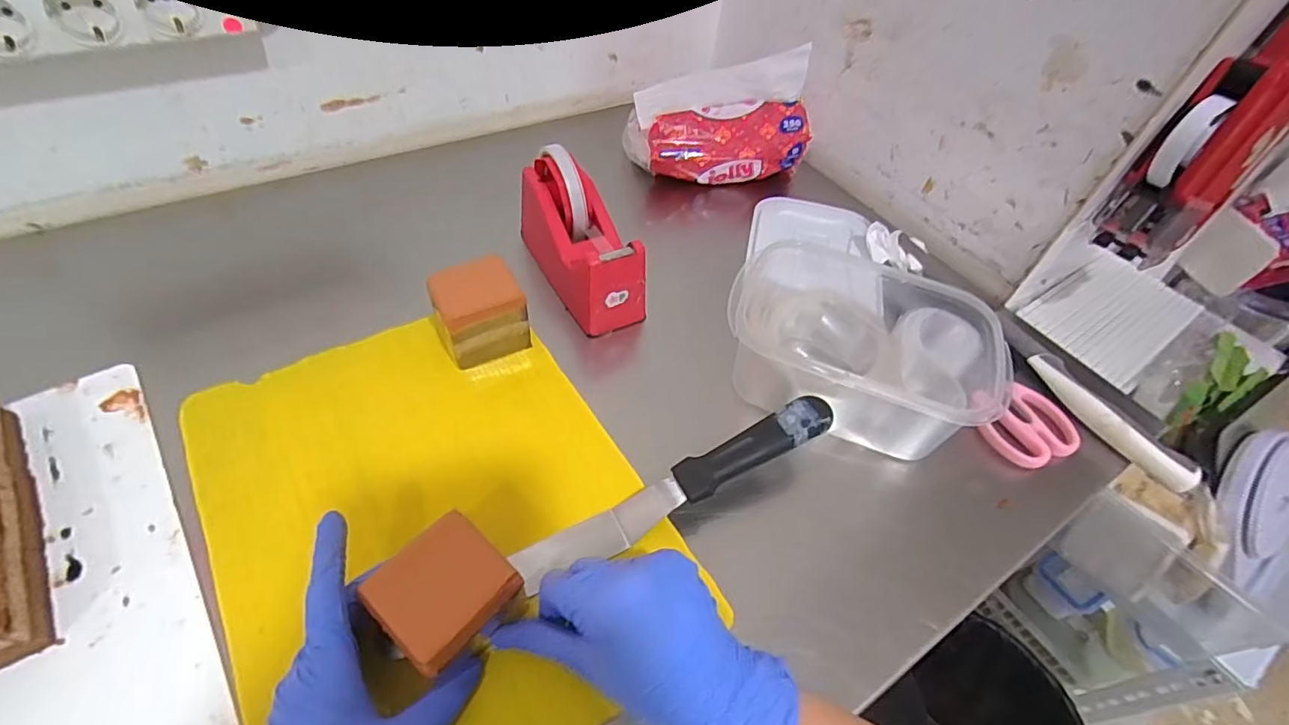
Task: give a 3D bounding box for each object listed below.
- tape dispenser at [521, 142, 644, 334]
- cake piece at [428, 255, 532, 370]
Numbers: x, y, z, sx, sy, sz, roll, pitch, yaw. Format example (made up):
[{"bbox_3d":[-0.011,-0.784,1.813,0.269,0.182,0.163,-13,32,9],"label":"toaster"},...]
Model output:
[{"bbox_3d":[-0.054,-0.111,0.492,0.068,0.094,0.150,-20,56,-20],"label":"tape dispenser"},{"bbox_3d":[-0.131,-0.040,0.446,0.065,0.056,0.059,-19,56,-20],"label":"cake piece"}]

